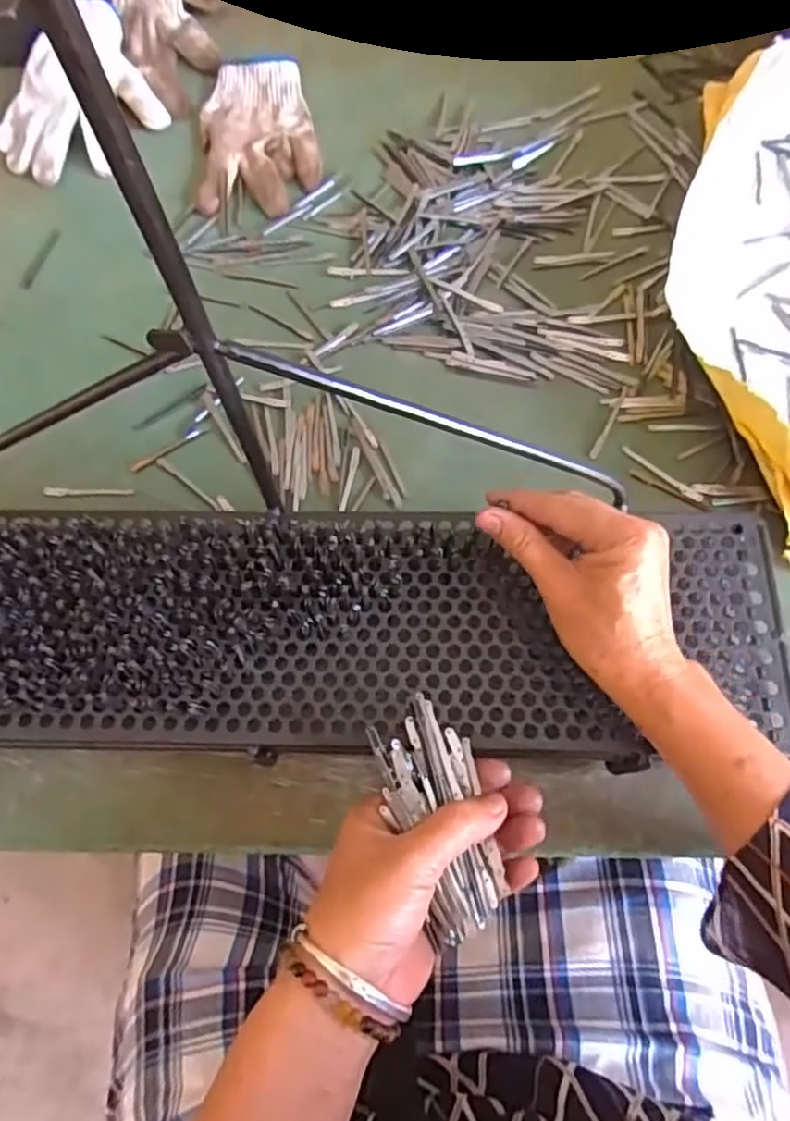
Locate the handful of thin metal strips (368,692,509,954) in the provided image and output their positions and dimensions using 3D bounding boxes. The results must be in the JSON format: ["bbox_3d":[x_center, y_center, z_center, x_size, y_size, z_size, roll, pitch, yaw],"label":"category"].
[{"bbox_3d":[0.023,0.126,0.335,0.046,0.020,0.111,-15,71,-4],"label":"handful of thin metal strips"}]

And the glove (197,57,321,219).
[{"bbox_3d":[-0.125,-0.393,0.621,0.106,0.018,0.178,-4,69,1],"label":"glove"}]

